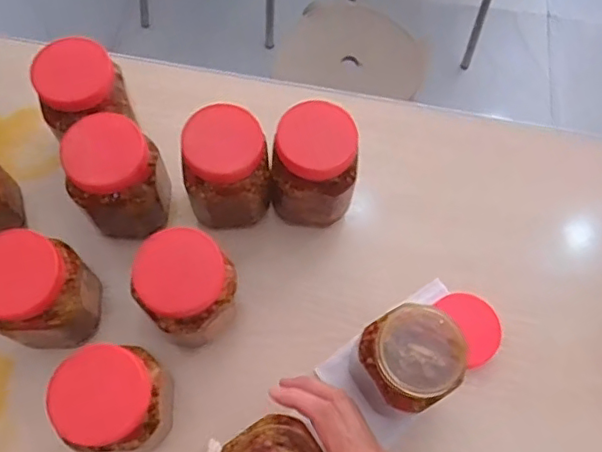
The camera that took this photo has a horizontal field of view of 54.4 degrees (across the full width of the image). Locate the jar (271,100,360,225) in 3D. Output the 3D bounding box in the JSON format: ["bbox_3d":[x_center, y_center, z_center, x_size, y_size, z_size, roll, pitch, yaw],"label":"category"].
[{"bbox_3d":[0.012,-0.049,0.552,0.074,0.133,0.072,1,68,-2],"label":"jar"}]

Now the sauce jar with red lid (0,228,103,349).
[{"bbox_3d":[-0.220,0.059,0.497,0.075,0.125,0.081,6,68,0],"label":"sauce jar with red lid"}]

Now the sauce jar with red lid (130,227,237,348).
[{"bbox_3d":[-0.095,0.058,0.507,0.074,0.120,0.075,1,68,-2],"label":"sauce jar with red lid"}]

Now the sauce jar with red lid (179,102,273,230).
[{"bbox_3d":[-0.068,-0.051,0.542,0.074,0.114,0.069,1,68,-2],"label":"sauce jar with red lid"}]

